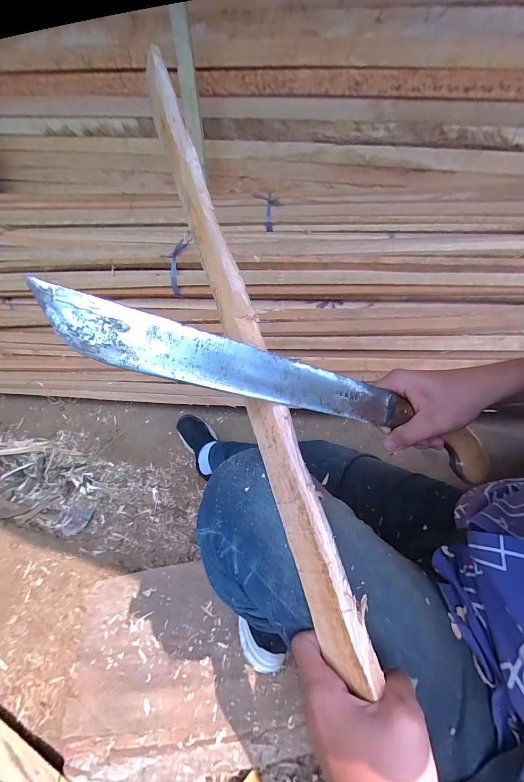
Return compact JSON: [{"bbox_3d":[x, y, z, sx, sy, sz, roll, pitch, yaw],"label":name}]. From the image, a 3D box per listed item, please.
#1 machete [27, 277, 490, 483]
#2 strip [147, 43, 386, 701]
[{"bbox_3d":[0.038,0.001,0.268,0.413,0.028,0.050,17,50,-16],"label":"machete"},{"bbox_3d":[-0.035,-0.097,0.318,0.011,0.057,0.680,-8,73,-35],"label":"strip"}]

